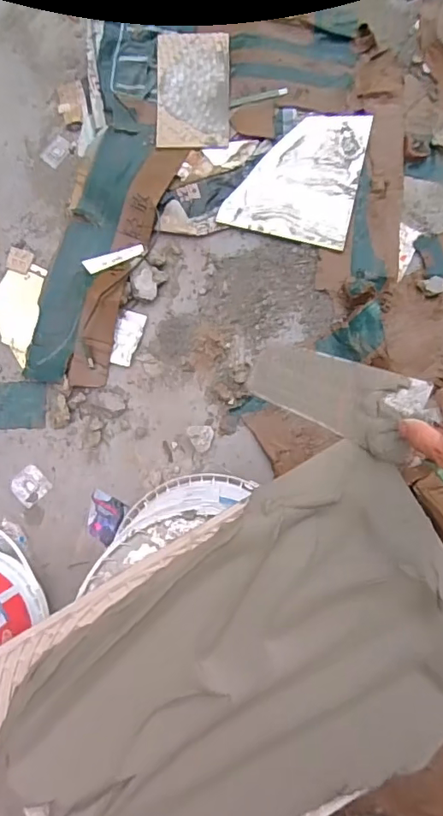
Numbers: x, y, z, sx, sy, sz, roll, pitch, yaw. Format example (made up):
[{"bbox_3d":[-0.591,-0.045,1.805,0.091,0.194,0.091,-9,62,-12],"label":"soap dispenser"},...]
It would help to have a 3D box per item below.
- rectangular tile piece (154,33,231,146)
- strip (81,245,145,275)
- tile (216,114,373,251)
[{"bbox_3d":[-0.056,-0.626,1.002,0.142,0.005,0.242,-1,85,4],"label":"rectangular tile piece"},{"bbox_3d":[-0.205,-0.288,0.974,0.117,0.009,0.032,-20,84,2],"label":"strip"},{"bbox_3d":[0.148,-0.456,0.991,0.237,0.015,0.258,14,86,5],"label":"tile"}]

